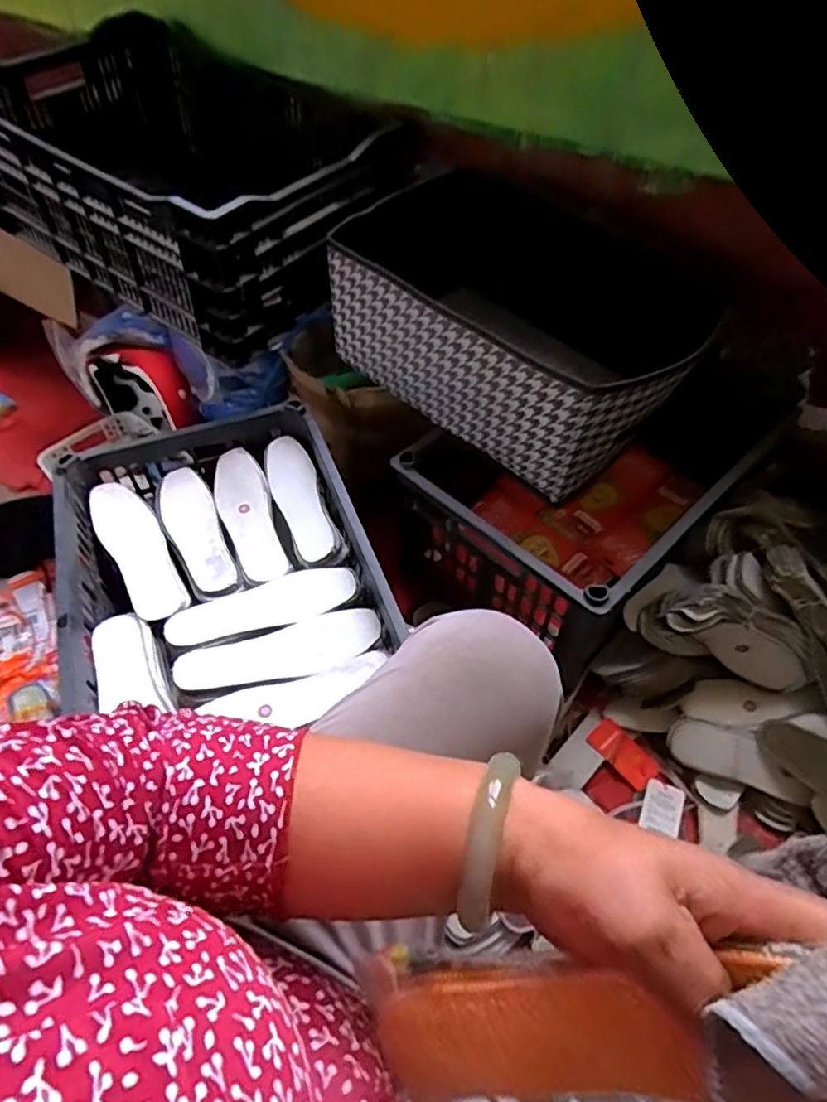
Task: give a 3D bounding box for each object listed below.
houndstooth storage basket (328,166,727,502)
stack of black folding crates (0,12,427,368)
[{"bbox_3d":[0.103,-0.260,0.786,0.446,0.180,0.232,33,57,25],"label":"houndstooth storage basket"},{"bbox_3d":[-0.376,-0.597,0.985,0.615,0.283,0.413,30,56,23],"label":"stack of black folding crates"}]

